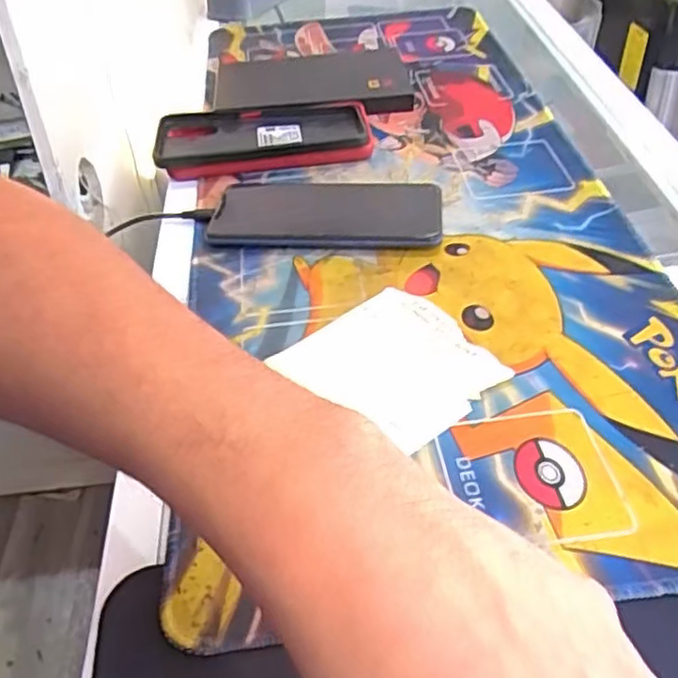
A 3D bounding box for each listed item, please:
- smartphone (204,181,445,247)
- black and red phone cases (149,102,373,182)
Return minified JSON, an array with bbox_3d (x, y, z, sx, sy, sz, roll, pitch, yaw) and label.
[{"bbox_3d":[-0.010,-0.092,0.485,0.162,0.010,0.083,3,44,8],"label":"smartphone"},{"bbox_3d":[-0.060,-0.169,0.560,0.175,0.018,0.083,-8,44,-3],"label":"black and red phone cases"}]

